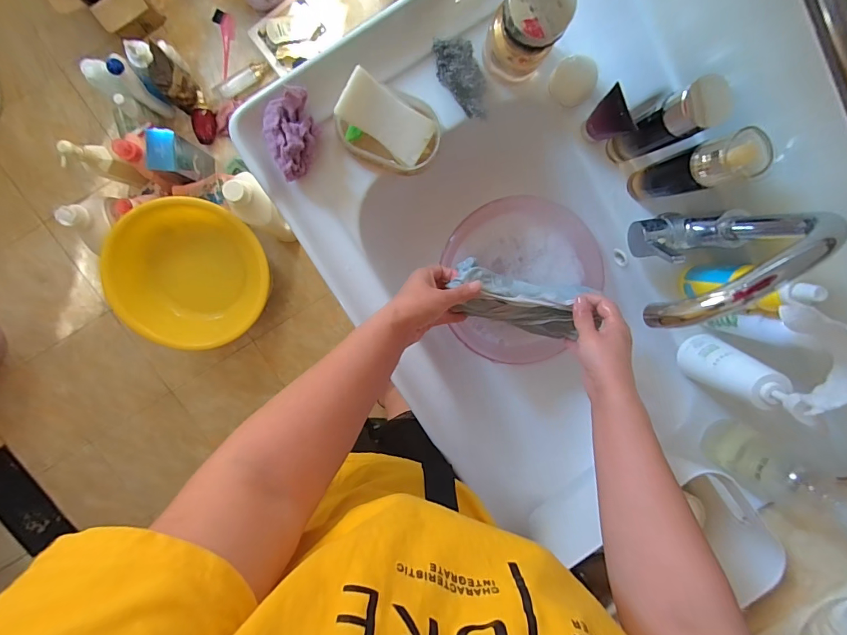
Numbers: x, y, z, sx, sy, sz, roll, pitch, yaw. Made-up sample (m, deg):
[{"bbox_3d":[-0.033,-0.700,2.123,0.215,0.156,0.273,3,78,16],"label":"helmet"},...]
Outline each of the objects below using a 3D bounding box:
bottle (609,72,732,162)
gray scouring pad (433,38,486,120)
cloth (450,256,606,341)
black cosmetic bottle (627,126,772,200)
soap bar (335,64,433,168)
[{"bbox_3d":[0.244,-0.198,0.419,0.039,0.157,0.042,-1,98,-4],"label":"bottle"},{"bbox_3d":[0.046,-0.287,0.472,0.044,0.025,0.096,-25,99,0],"label":"gray scouring pad"},{"bbox_3d":[0.125,-0.023,0.508,0.178,0.063,0.077,19,96,-11],"label":"cloth"},{"bbox_3d":[0.287,-0.158,0.430,0.045,0.160,0.042,-1,98,-4],"label":"black cosmetic bottle"},{"bbox_3d":[-0.042,-0.223,0.449,0.105,0.016,0.055,27,108,-28],"label":"soap bar"}]

